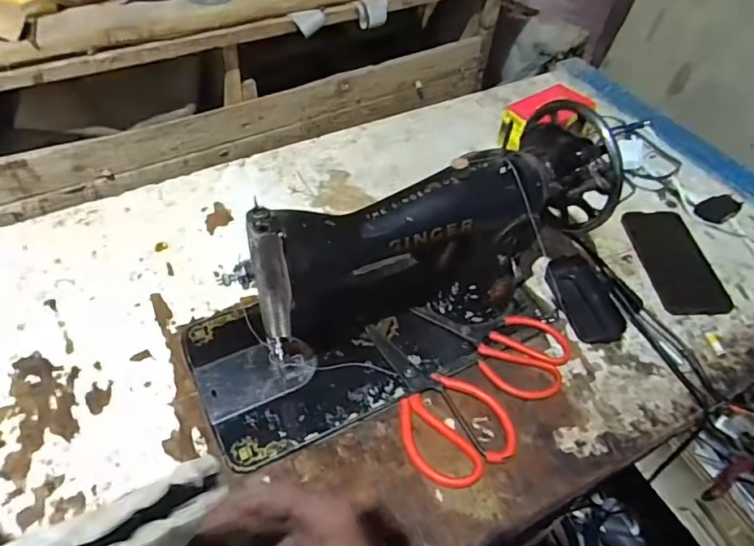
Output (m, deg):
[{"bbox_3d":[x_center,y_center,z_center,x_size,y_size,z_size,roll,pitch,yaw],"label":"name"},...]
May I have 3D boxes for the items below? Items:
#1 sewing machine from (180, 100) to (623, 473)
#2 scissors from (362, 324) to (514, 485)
[{"bbox_3d":[0.020,-0.009,0.527,0.409,0.195,0.166,-20,53,-20],"label":"sewing machine"},{"bbox_3d":[0.050,0.119,0.539,0.101,0.013,0.183,-24,55,-22],"label":"scissors"}]

